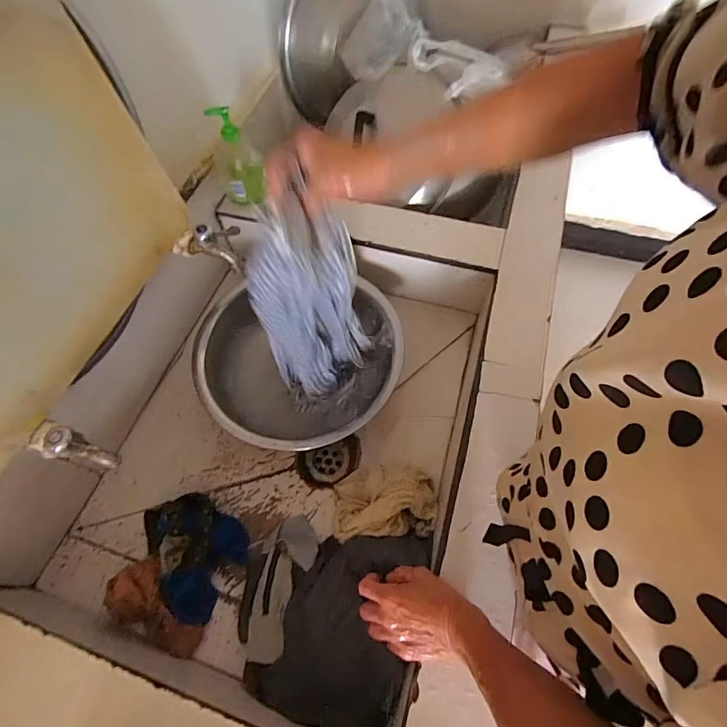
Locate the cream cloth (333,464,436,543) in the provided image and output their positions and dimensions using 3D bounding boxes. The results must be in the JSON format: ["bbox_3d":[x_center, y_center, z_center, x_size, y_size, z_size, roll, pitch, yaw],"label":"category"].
[{"bbox_3d":[0.030,0.201,0.629,0.151,0.084,0.109,-5,61,1],"label":"cream cloth"}]

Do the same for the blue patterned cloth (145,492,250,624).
[{"bbox_3d":[-0.244,0.271,0.613,0.131,0.069,0.178,-23,62,-9],"label":"blue patterned cloth"}]

